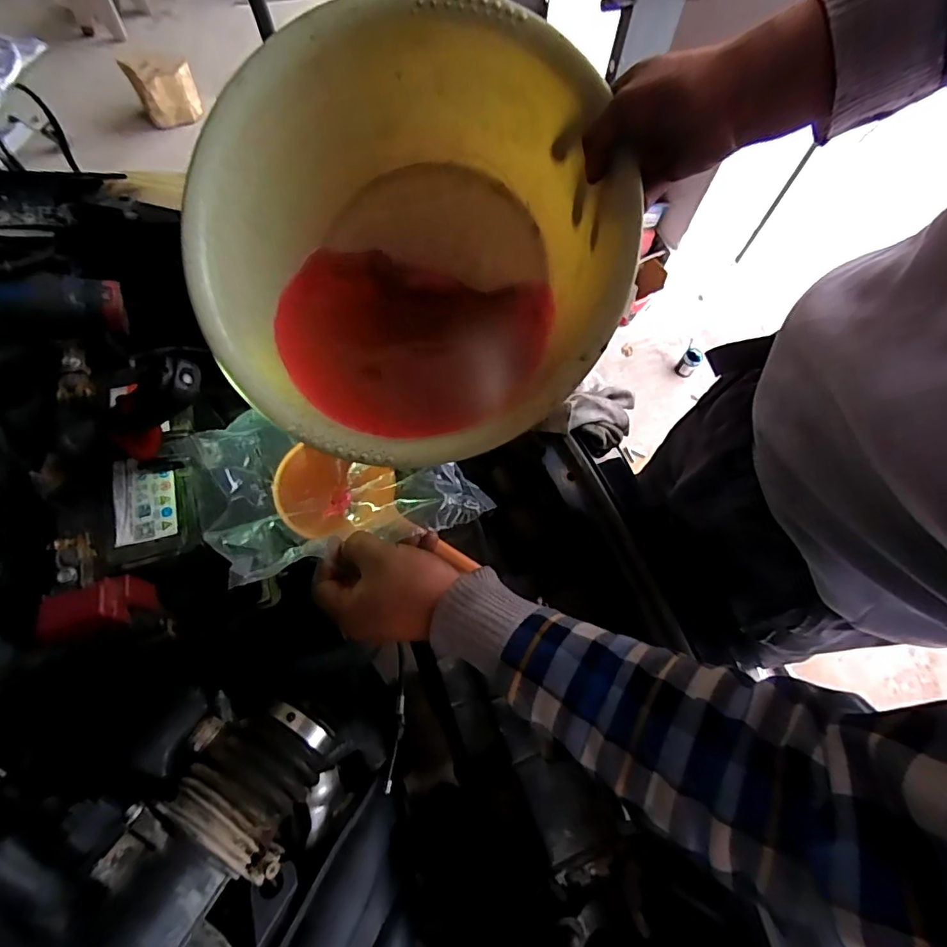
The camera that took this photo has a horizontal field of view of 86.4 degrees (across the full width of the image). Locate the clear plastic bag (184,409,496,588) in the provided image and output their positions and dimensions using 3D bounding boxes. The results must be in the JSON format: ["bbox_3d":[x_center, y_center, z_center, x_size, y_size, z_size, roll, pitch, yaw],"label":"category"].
[{"bbox_3d":[-0.111,0.023,0.448,0.239,0.081,0.129,0,67,-8],"label":"clear plastic bag"}]

